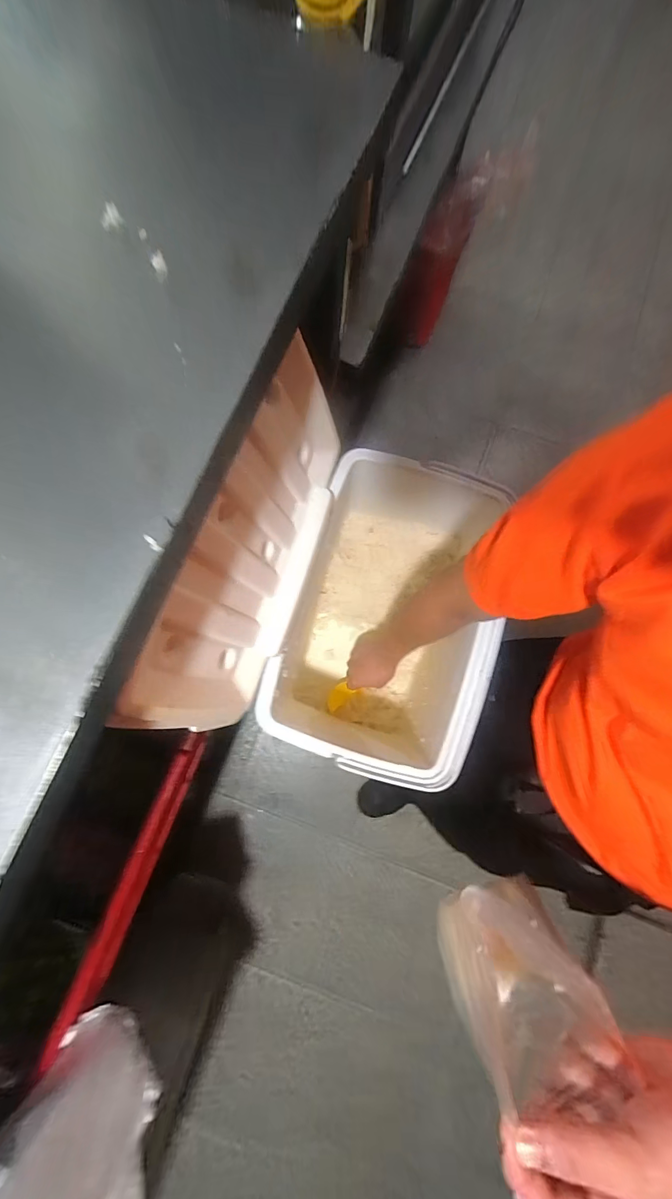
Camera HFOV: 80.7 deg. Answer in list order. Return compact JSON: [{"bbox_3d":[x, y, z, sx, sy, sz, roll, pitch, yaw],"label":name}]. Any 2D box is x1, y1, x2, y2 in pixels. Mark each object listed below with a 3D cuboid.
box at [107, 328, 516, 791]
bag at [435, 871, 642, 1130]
[{"bbox_3d":[0.032,0.014,0.632,0.344,0.537,0.454,12,79,1],"label":"box"},{"bbox_3d":[0.133,0.285,0.303,0.097,0.127,0.028,-38,110,2],"label":"bag"}]

